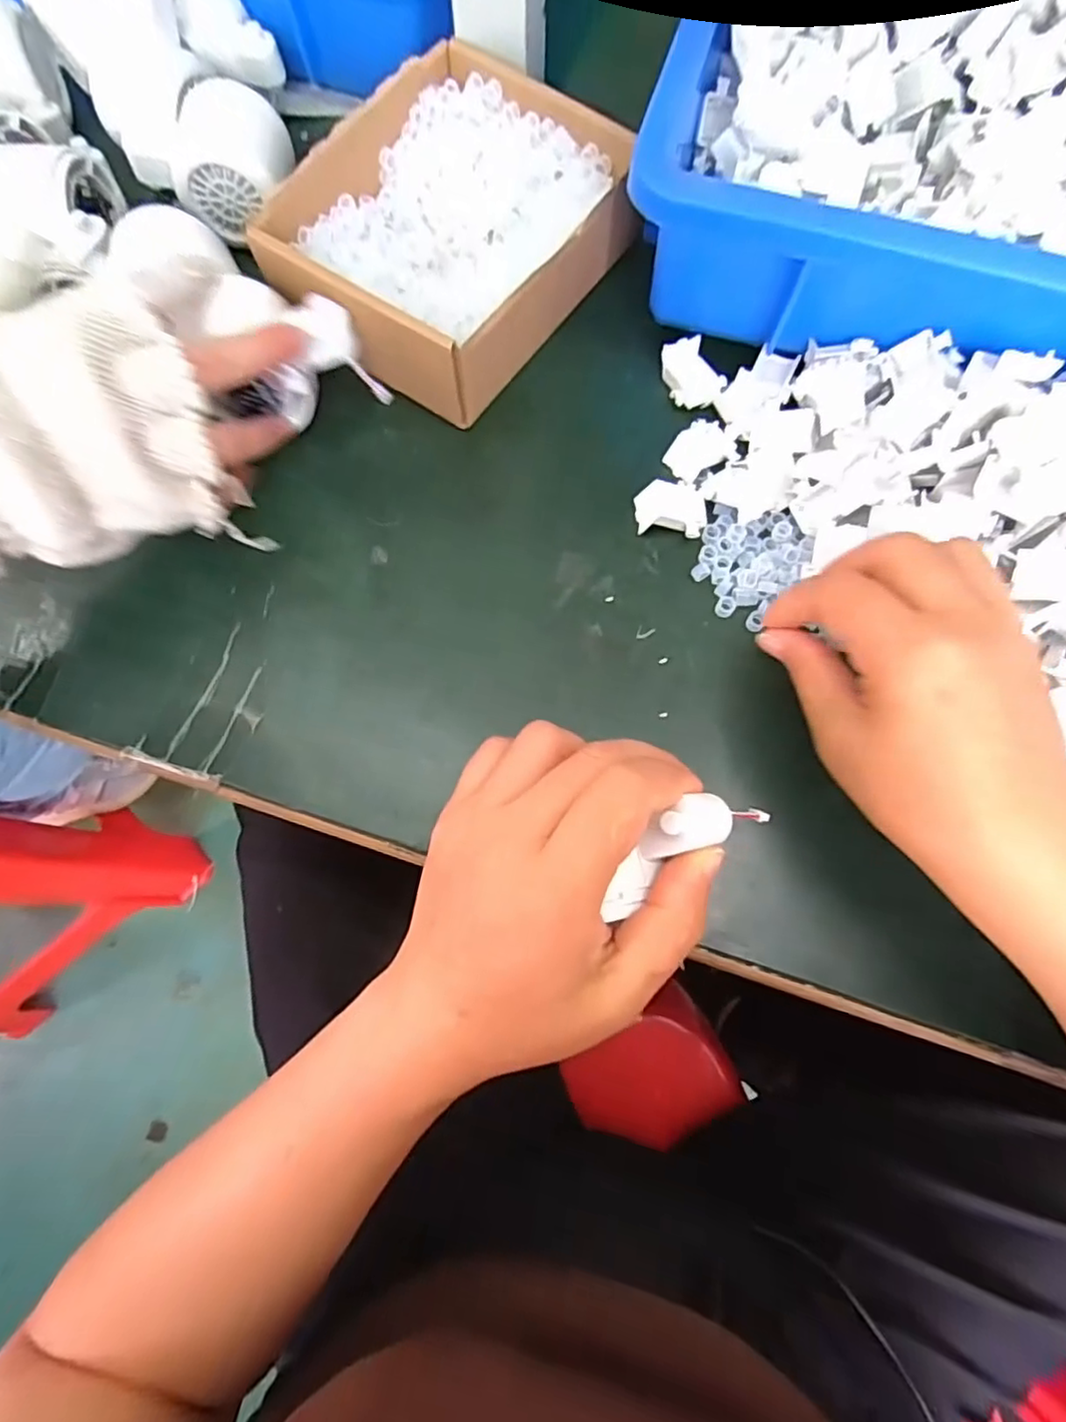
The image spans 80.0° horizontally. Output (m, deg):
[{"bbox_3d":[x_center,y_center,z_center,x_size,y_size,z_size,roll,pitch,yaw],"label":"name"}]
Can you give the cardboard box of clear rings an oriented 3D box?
[{"bbox_3d":[-0.039,-0.254,0.341,0.142,0.051,0.179,36,78,10],"label":"cardboard box of clear rings"}]

